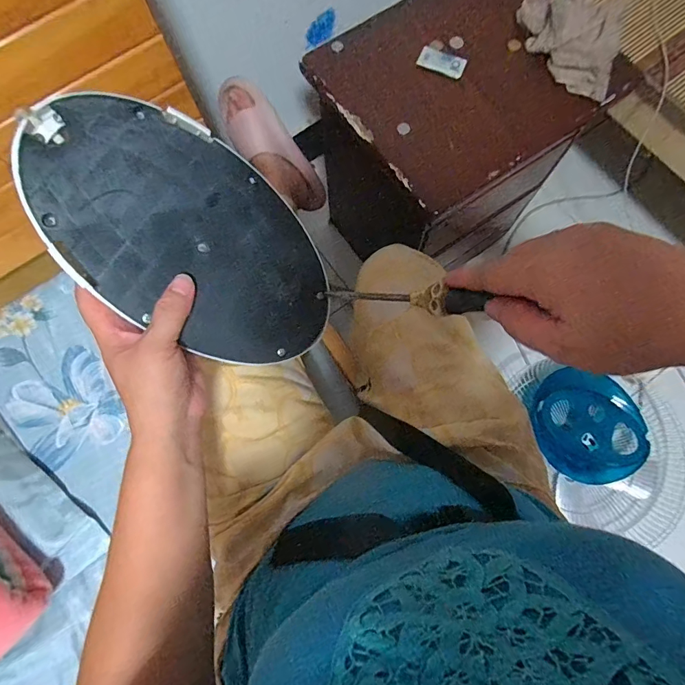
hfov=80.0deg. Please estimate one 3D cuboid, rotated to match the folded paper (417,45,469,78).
[{"bbox_3d":[0.147,-0.413,0.599,0.068,0.006,0.034,27,78,7],"label":"folded paper"}]

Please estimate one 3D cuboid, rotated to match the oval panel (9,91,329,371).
[{"bbox_3d":[-0.105,-0.071,0.299,0.227,0.007,0.135,41,80,-27],"label":"oval panel"}]

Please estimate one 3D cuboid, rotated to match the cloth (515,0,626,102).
[{"bbox_3d":[0.317,-0.428,0.567,0.084,0.054,0.179,-44,80,-9],"label":"cloth"}]

